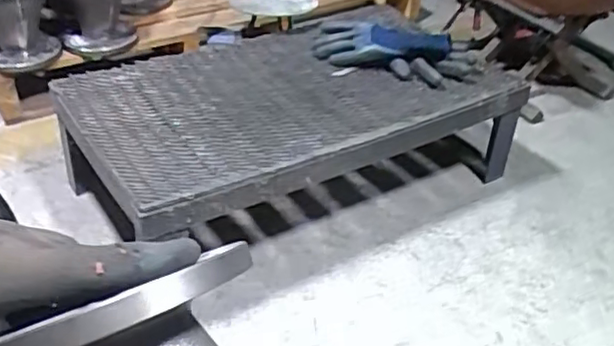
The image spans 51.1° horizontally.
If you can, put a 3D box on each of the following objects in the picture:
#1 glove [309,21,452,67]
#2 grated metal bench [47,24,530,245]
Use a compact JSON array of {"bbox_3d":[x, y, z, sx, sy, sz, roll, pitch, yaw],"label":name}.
[{"bbox_3d":[0.134,-0.231,1.147,0.239,0.046,0.111,3,36,3],"label":"glove"},{"bbox_3d":[-0.021,-0.062,1.112,0.705,0.229,0.408,-19,42,-26],"label":"grated metal bench"}]

